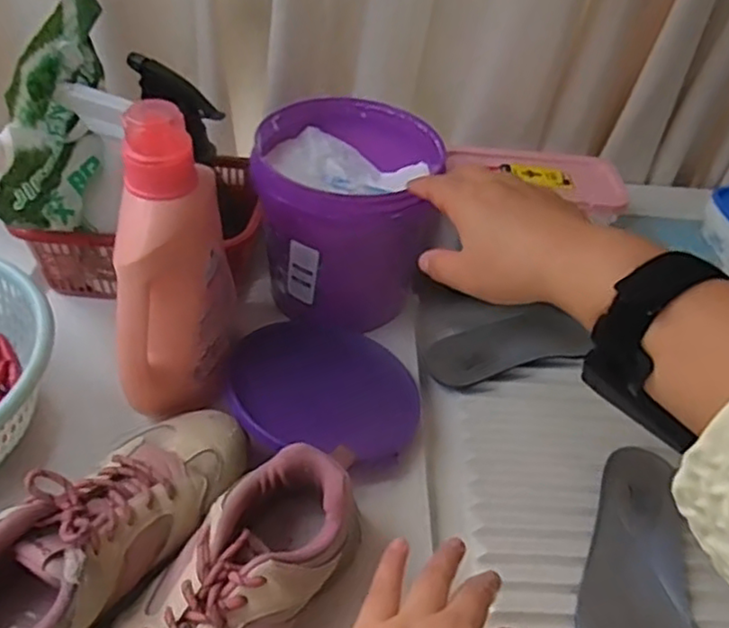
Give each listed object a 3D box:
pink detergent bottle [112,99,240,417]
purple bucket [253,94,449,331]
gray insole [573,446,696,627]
[{"bbox_3d":[-0.131,-0.027,0.475,0.084,0.207,0.107,-3,45,-11],"label":"pink detergent bottle"},{"bbox_3d":[-0.018,-0.092,0.621,0.154,0.152,0.169,7,44,0],"label":"purple bucket"},{"bbox_3d":[0.191,0.189,0.473,0.078,0.014,0.208,11,44,4],"label":"gray insole"}]

